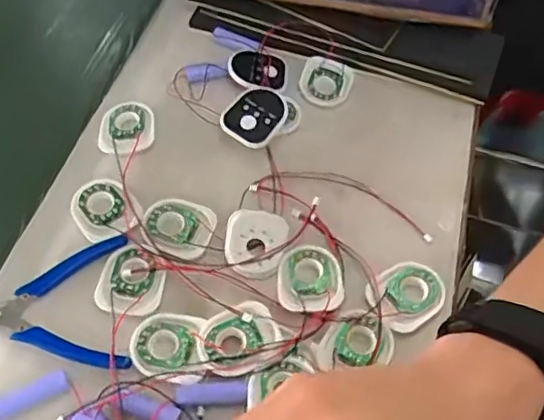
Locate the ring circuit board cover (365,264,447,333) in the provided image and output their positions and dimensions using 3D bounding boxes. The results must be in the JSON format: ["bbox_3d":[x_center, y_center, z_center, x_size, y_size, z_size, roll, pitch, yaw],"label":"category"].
[{"bbox_3d":[0.106,0.066,0.444,0.060,0.008,0.046,-30,63,-18],"label":"ring circuit board cover"}]

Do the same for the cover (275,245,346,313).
[{"bbox_3d":[0.030,0.051,0.445,0.050,0.008,0.058,1,58,0],"label":"cover"}]

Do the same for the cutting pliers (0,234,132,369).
[{"bbox_3d":[-0.162,0.073,0.420,0.111,0.009,0.101,-8,59,-6],"label":"cutting pliers"}]

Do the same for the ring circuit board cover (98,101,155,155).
[{"bbox_3d":[-0.130,-0.076,0.513,0.050,0.006,0.058,-9,59,-7],"label":"ring circuit board cover"}]

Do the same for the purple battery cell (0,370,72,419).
[{"bbox_3d":[-0.160,0.124,0.384,0.049,0.014,0.014,-24,61,-15],"label":"purple battery cell"}]

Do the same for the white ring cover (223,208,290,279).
[{"bbox_3d":[-0.014,0.025,0.458,0.048,0.009,0.059,14,59,7],"label":"white ring cover"}]

